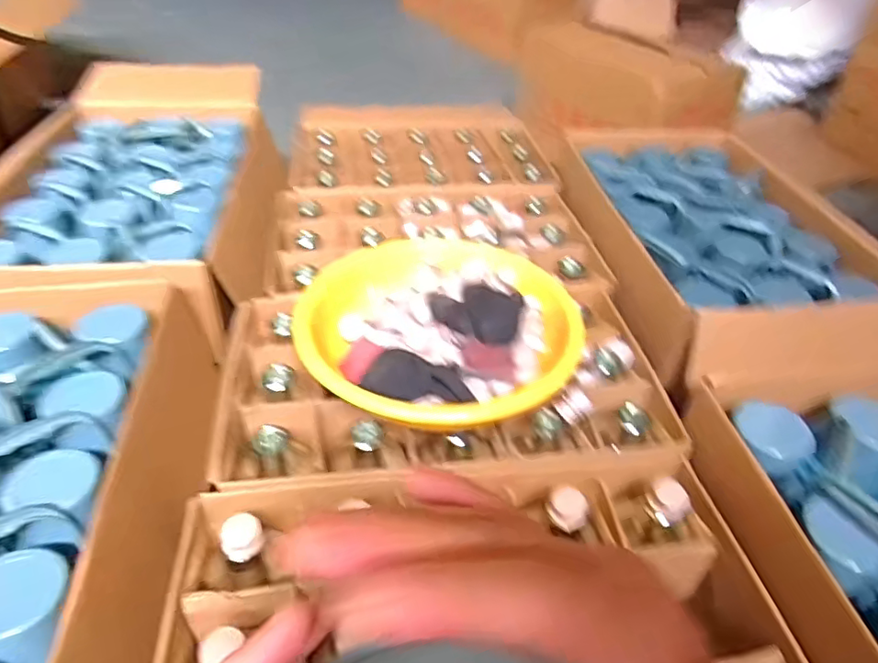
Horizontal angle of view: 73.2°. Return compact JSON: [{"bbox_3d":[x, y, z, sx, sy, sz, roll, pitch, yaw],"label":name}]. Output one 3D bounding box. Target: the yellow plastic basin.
[{"bbox_3d":[0.011,-0.021,0.843,0.350,0.109,0.322,2,40,-2],"label":"yellow plastic basin"}]

